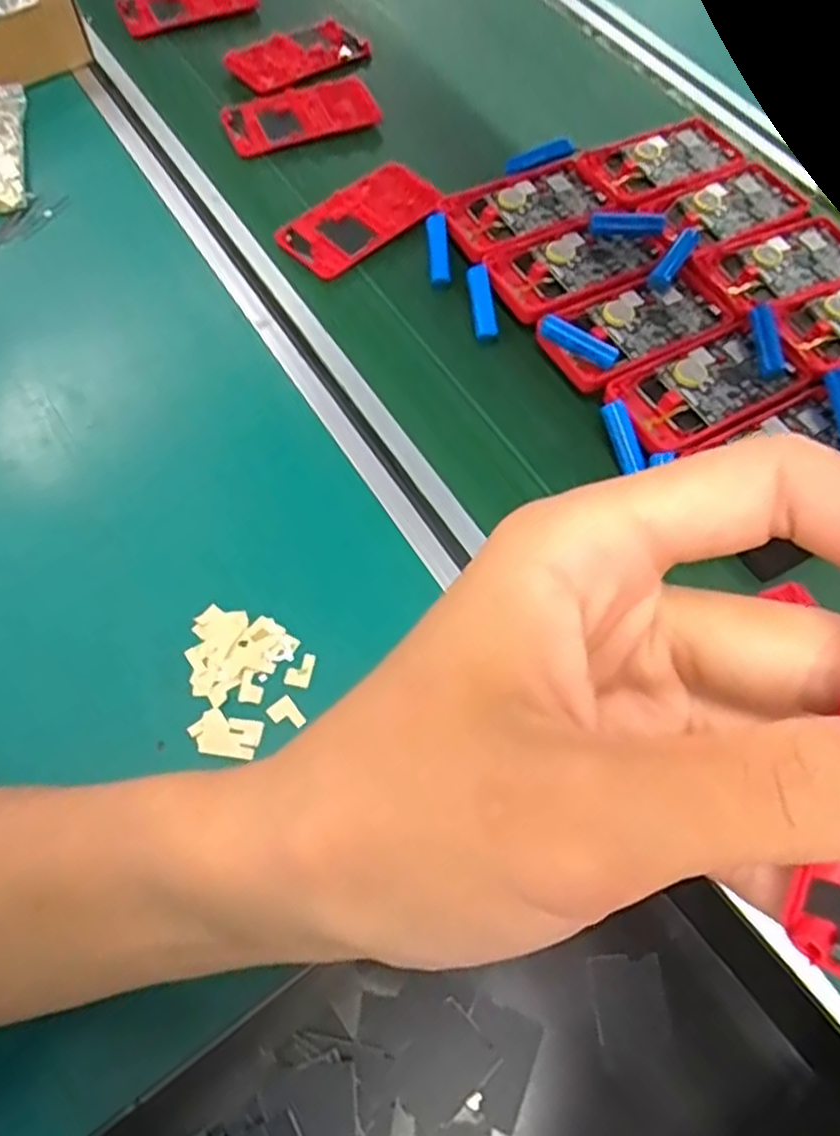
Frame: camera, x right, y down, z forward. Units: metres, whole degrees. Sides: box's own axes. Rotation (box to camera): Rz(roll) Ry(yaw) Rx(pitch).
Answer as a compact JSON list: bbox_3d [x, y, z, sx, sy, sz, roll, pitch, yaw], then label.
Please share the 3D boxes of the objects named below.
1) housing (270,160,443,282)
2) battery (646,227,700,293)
[{"bbox_3d":[-0.040,-0.260,0.573,0.129,0.009,0.069,-38,68,-22],"label":"housing"},{"bbox_3d":[0.174,-0.211,0.526,0.015,0.015,0.055,31,63,16],"label":"battery"}]

